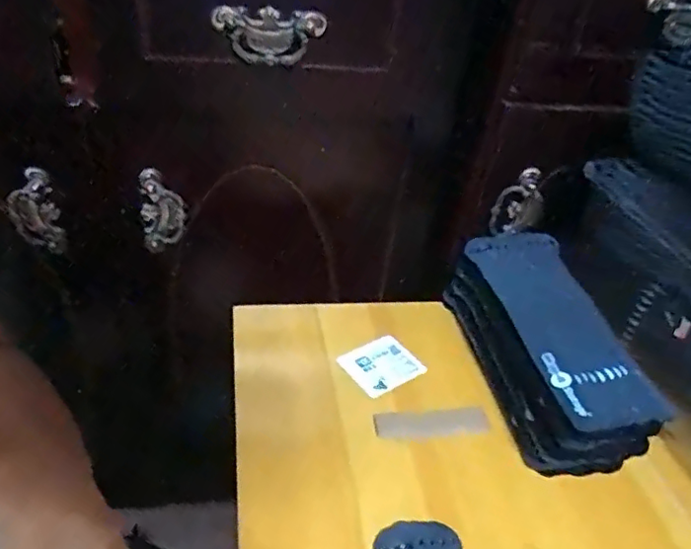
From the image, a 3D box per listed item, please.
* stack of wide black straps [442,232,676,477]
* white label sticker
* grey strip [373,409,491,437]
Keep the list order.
[{"bbox_3d":[0.159,0.057,0.474,0.092,0.069,0.214,-3,38,-12],"label":"stack of wide black straps"},{"bbox_3d":[0.031,0.076,0.490,0.060,0.005,0.050,-23,53,-27],"label":"white label sticker"},{"bbox_3d":[0.066,0.113,0.441,0.087,0.004,0.023,0,38,-9],"label":"grey strip"}]

